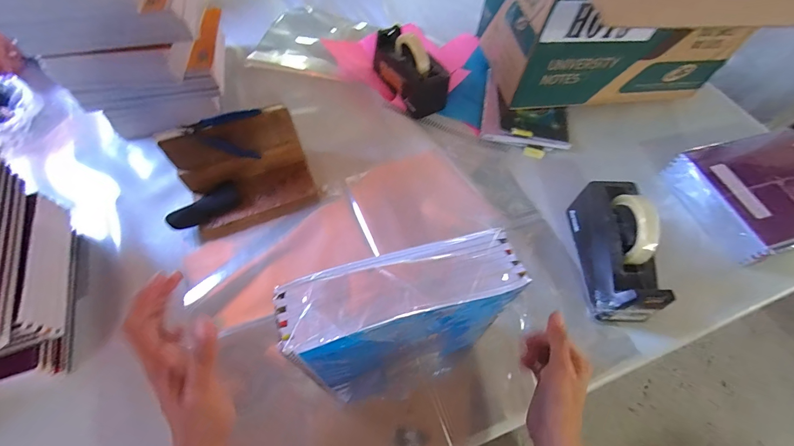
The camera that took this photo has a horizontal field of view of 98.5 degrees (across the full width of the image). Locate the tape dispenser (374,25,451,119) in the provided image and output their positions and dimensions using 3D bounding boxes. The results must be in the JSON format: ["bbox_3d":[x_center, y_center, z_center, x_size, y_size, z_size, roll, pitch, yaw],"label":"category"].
[{"bbox_3d":[0.026,-0.333,0.728,0.084,0.117,0.195,-26,65,-15],"label":"tape dispenser"}]

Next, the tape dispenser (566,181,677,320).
[{"bbox_3d":[0.339,0.032,0.516,0.076,0.113,0.204,0,61,-1],"label":"tape dispenser"}]

